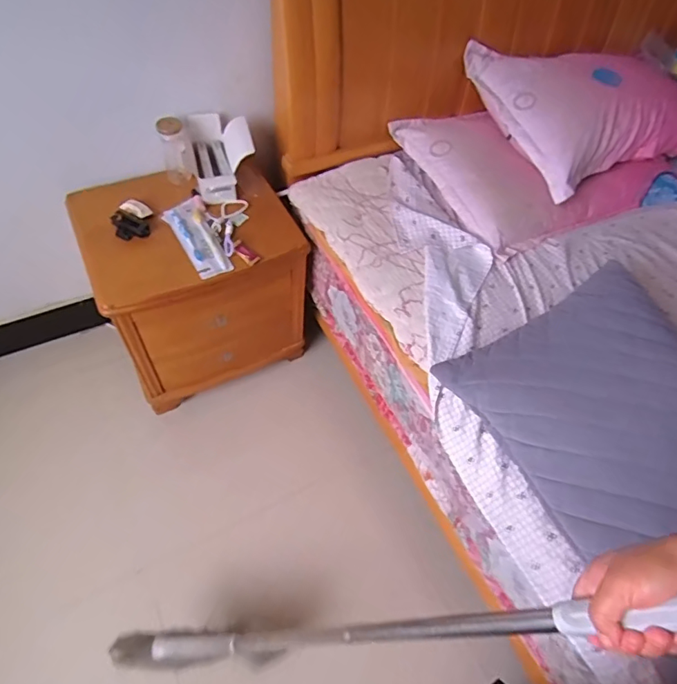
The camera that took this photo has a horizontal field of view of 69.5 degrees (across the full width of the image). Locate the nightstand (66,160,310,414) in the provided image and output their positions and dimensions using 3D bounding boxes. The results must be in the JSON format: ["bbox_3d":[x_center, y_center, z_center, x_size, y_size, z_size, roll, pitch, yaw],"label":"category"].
[{"bbox_3d":[-0.363,-0.154,1.300,0.460,0.483,0.348,-21,61,-18],"label":"nightstand"}]

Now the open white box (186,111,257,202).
[{"bbox_3d":[-0.271,-0.433,1.165,0.139,0.115,0.211,-10,58,-12],"label":"open white box"}]

